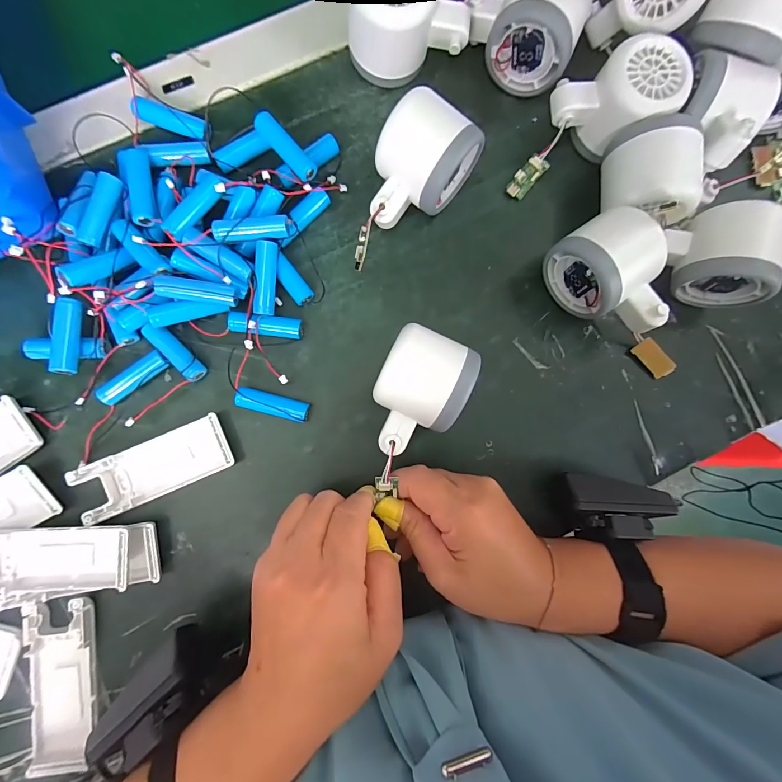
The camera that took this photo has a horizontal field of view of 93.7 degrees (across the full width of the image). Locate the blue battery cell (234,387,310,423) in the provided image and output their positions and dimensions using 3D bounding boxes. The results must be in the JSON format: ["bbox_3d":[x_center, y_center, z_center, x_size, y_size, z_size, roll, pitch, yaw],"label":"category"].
[{"bbox_3d":[-0.084,0.010,0.262,0.050,0.016,0.015,15,86,-3],"label":"blue battery cell"}]

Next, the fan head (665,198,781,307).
[{"bbox_3d":[0.232,-0.098,0.262,0.057,0.050,0.060,13,86,-3],"label":"fan head"}]

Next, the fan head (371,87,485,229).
[{"bbox_3d":[0.018,-0.154,0.254,0.056,0.056,0.087,41,85,-1],"label":"fan head"}]

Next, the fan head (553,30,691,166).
[{"bbox_3d":[0.156,-0.203,0.264,0.076,0.055,0.052,-25,89,-5],"label":"fan head"}]

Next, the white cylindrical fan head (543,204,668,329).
[{"bbox_3d":[0.154,-0.078,0.258,0.051,0.056,0.080,-34,90,-5],"label":"white cylindrical fan head"}]

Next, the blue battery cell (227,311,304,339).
[{"bbox_3d":[-0.090,-0.047,0.262,0.051,0.016,0.015,8,87,-4],"label":"blue battery cell"}]

